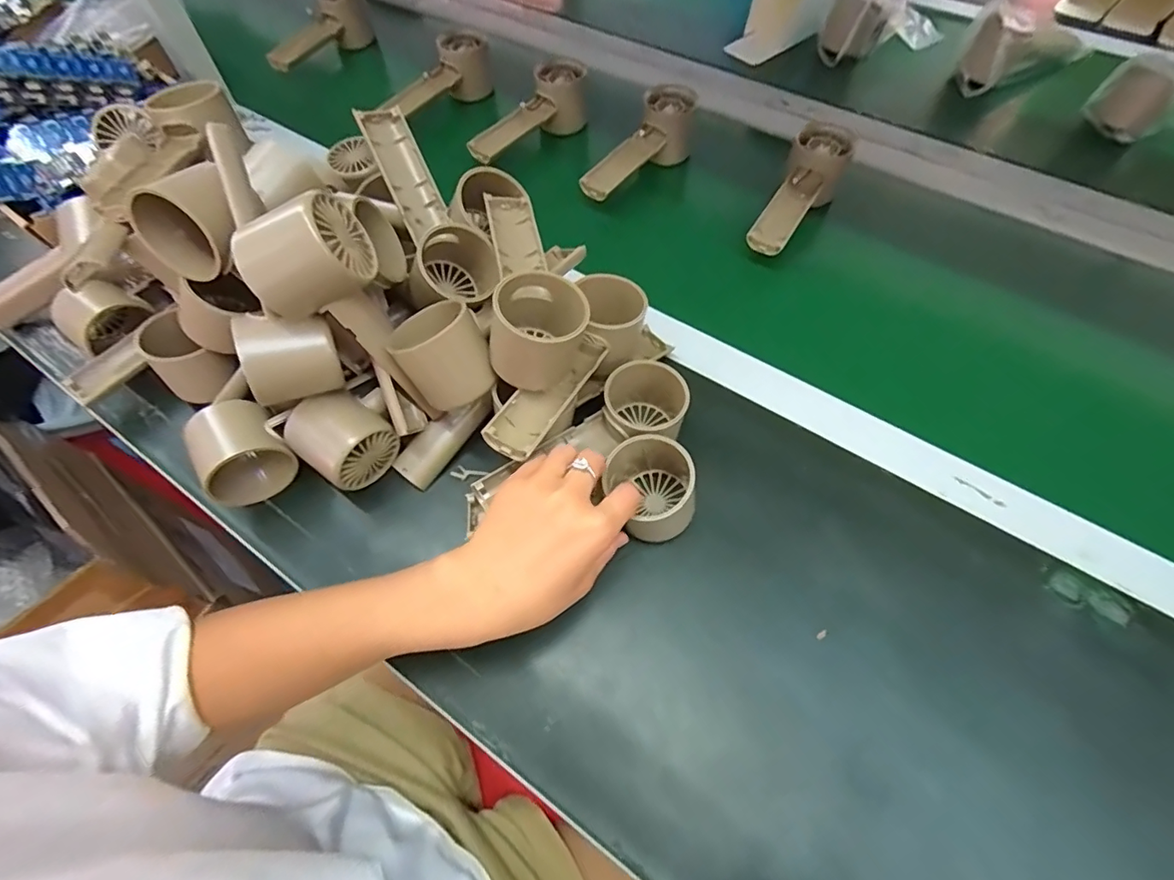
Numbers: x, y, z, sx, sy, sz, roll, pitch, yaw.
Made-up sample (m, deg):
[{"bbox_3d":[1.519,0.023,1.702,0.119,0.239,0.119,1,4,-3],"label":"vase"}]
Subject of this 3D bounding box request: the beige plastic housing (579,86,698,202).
[{"bbox_3d":[0.055,-0.291,0.541,0.050,0.063,0.156,32,67,17],"label":"beige plastic housing"}]

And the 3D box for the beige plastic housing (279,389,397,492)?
[{"bbox_3d":[-0.170,0.002,0.372,0.055,0.058,0.057,39,69,20],"label":"beige plastic housing"}]

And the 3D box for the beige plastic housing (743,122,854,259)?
[{"bbox_3d":[0.200,-0.230,0.497,0.065,0.051,0.154,27,66,15],"label":"beige plastic housing"}]

